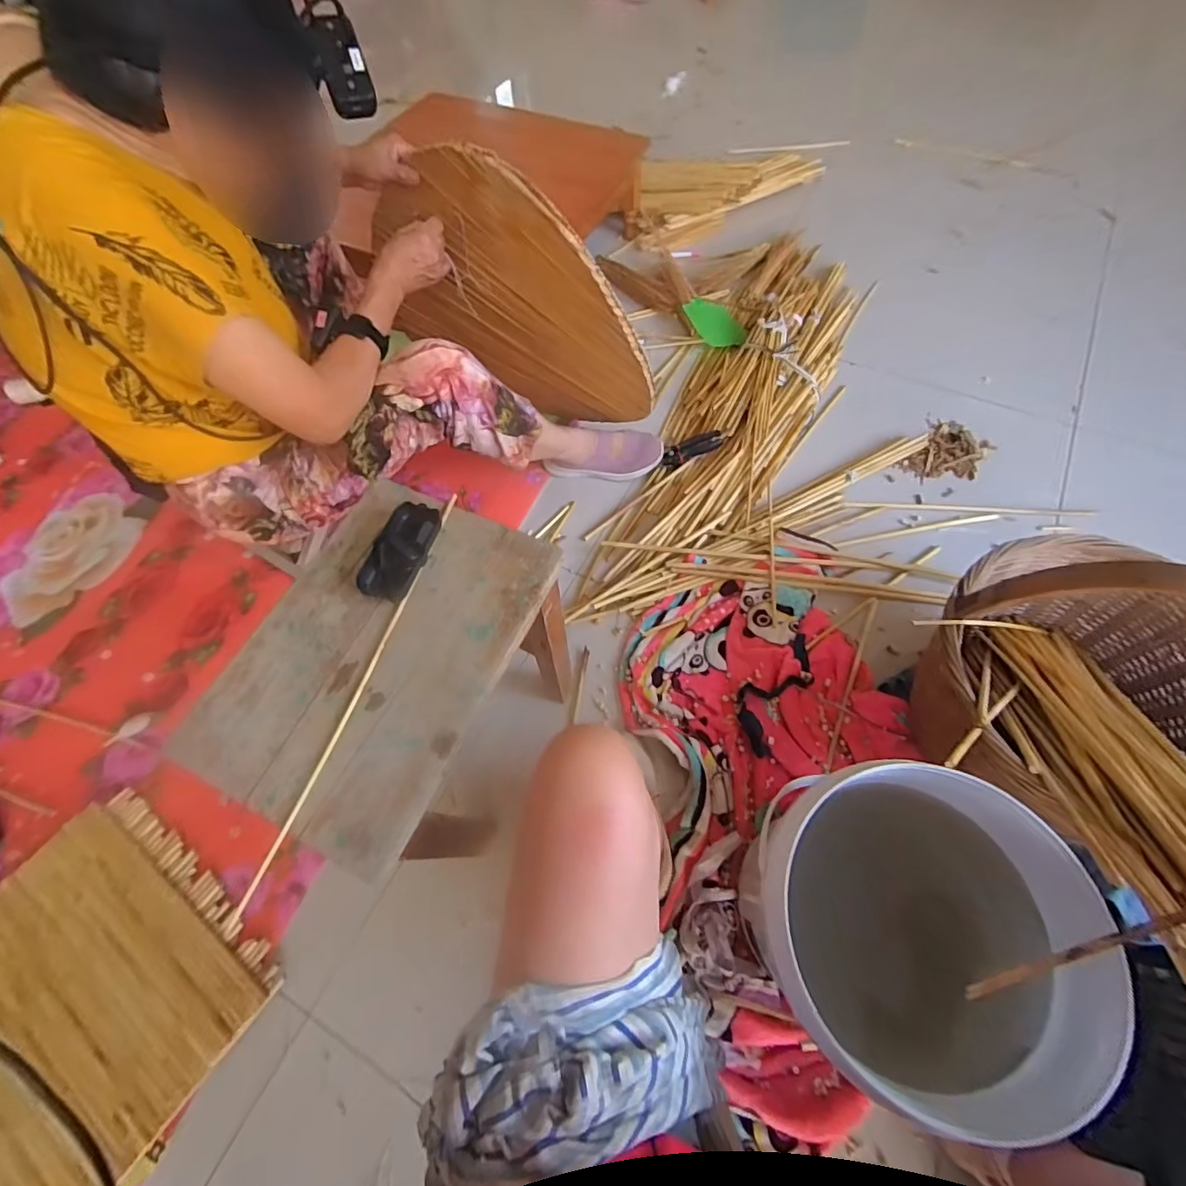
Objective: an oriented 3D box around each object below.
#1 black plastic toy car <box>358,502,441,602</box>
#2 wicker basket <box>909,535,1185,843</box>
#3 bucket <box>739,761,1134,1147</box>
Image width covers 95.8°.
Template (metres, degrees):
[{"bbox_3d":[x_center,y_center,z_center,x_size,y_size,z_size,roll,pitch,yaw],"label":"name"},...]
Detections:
[{"bbox_3d":[-0.200,-0.045,0.566,0.060,0.032,0.108,11,65,7],"label":"black plastic toy car"},{"bbox_3d":[0.662,0.085,0.672,0.411,0.381,0.376,-2,63,4],"label":"wicker basket"},{"bbox_3d":[0.348,0.382,0.623,0.296,0.336,0.284,-2,63,4],"label":"bucket"}]

